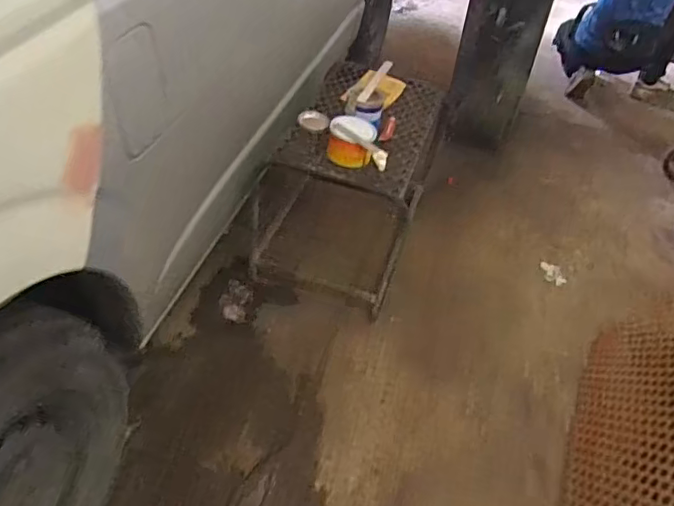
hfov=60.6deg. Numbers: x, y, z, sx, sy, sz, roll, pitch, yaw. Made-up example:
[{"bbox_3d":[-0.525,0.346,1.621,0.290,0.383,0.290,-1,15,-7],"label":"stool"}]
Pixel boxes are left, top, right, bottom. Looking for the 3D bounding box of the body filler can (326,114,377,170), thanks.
[{"bbox_3d":[0.040,-0.305,1.566,0.122,0.098,0.134,3,43,-3],"label":"body filler can"}]

